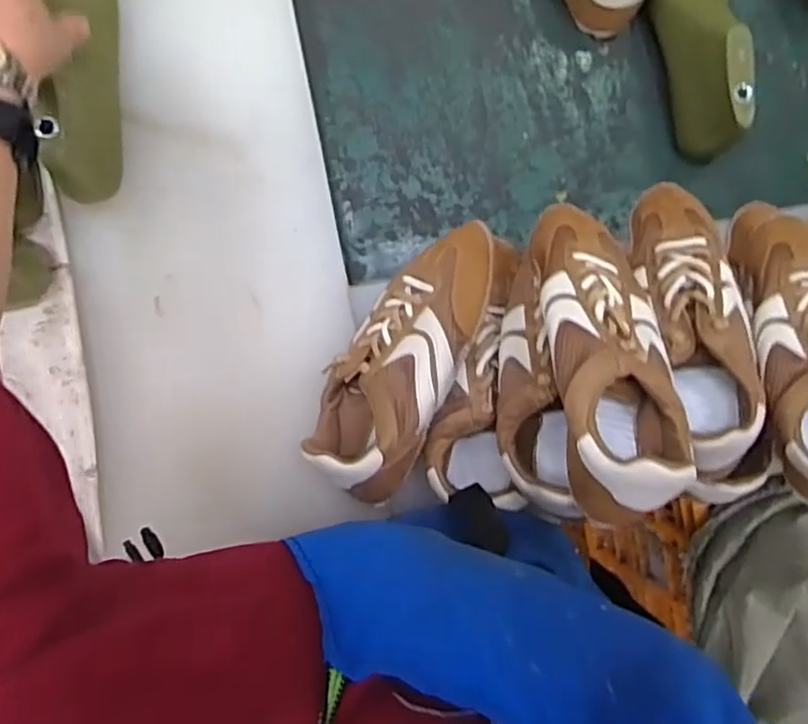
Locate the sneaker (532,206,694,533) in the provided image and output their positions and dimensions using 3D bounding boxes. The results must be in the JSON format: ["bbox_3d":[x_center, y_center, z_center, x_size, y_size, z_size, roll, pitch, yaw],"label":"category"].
[{"bbox_3d":[0.141,-0.012,0.485,0.101,0.073,0.241,-5,69,-5],"label":"sneaker"}]

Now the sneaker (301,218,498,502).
[{"bbox_3d":[0.000,-0.008,0.552,0.089,0.076,0.235,27,89,-5],"label":"sneaker"}]

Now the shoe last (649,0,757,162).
[{"bbox_3d":[0.280,-0.320,0.636,0.084,0.089,0.247,0,92,-5],"label":"shoe last"}]

